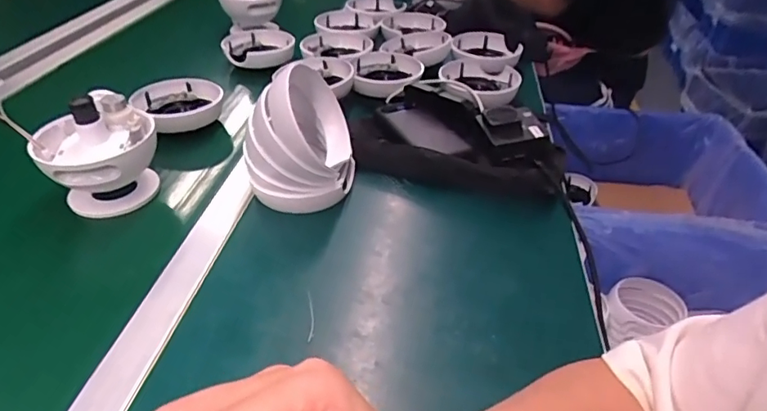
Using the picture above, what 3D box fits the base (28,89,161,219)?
[{"bbox_3d":[-0.299,-0.050,0.548,0.108,0.117,0.098,-20,42,-27],"label":"base"}]

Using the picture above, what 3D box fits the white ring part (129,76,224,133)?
[{"bbox_3d":[-0.271,-0.136,0.693,0.104,0.034,0.112,1,37,-1],"label":"white ring part"}]

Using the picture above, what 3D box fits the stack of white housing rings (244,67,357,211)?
[{"bbox_3d":[-0.082,-0.077,0.537,0.088,0.125,0.108,12,38,13],"label":"stack of white housing rings"}]

